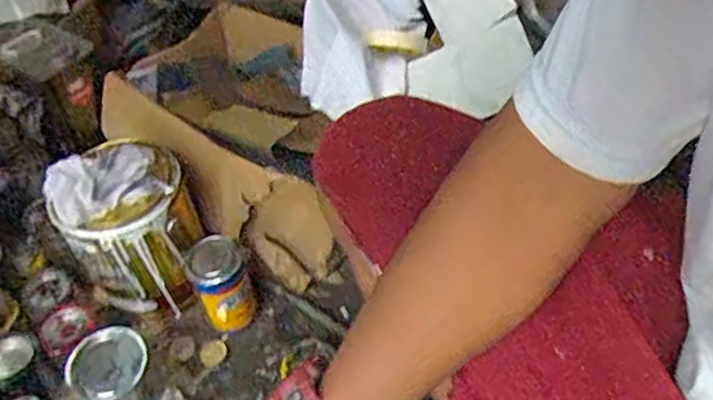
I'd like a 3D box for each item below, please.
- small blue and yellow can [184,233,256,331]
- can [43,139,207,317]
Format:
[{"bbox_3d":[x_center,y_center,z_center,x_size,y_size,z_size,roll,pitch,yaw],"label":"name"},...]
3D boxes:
[{"bbox_3d":[-0.181,0.116,0.842,0.071,0.124,0.073,-23,50,-16],"label":"small blue and yellow can"},{"bbox_3d":[-0.304,0.037,0.849,0.162,0.213,0.151,-22,50,-15],"label":"can"}]

